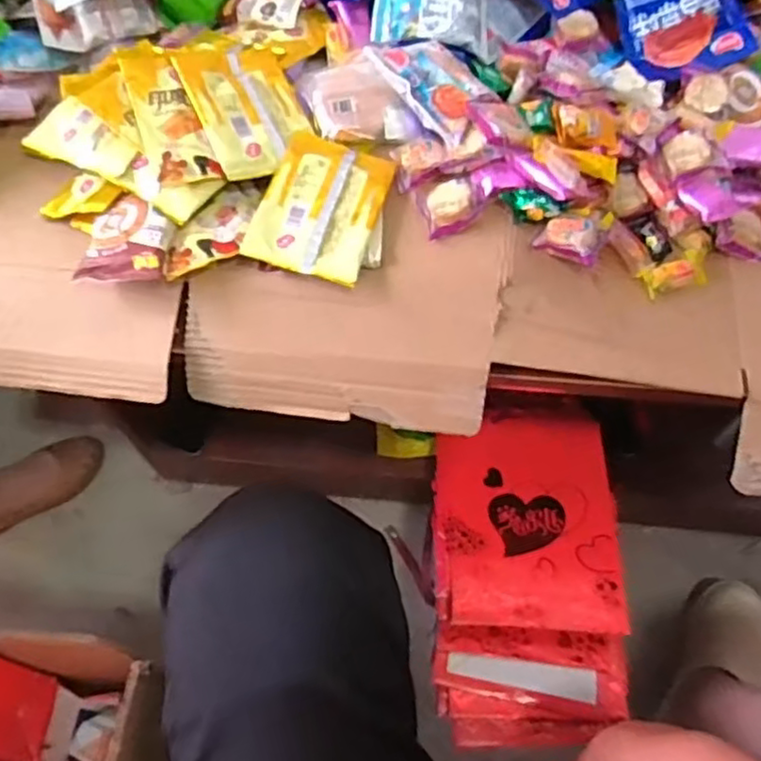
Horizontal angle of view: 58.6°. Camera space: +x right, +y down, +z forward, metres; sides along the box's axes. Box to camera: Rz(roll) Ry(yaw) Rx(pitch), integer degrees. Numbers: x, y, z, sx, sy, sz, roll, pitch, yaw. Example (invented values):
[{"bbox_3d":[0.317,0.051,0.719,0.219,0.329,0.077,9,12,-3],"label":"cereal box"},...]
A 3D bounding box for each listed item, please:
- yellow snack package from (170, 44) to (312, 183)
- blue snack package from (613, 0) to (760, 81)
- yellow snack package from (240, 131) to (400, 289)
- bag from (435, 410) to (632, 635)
[{"bbox_3d":[-0.127,-0.263,0.648,0.101,0.010,0.155,-18,73,-26],"label":"yellow snack package"},{"bbox_3d":[0.293,-0.393,0.679,0.115,0.029,0.173,-17,91,10],"label":"blue snack package"},{"bbox_3d":[-0.053,-0.158,0.609,0.102,0.018,0.143,13,61,8],"label":"yellow snack package"},{"bbox_3d":[0.171,0.150,0.802,0.199,0.022,0.275,-1,52,3],"label":"bag"}]

